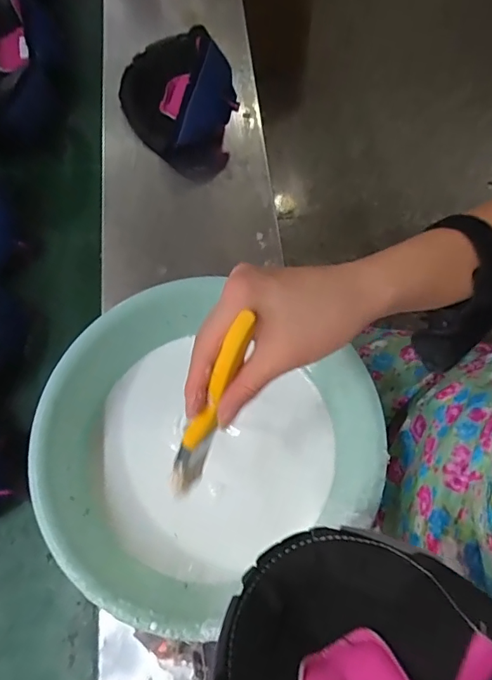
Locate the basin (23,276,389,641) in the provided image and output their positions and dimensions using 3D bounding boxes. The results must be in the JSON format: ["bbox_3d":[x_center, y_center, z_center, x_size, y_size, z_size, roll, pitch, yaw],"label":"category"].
[{"bbox_3d":[-0.045,0.112,0.465,0.304,0.116,0.276,29,70,11],"label":"basin"}]

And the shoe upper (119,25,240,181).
[{"bbox_3d":[-0.099,-0.343,0.654,0.134,0.100,0.204,-32,71,-13],"label":"shoe upper"}]

